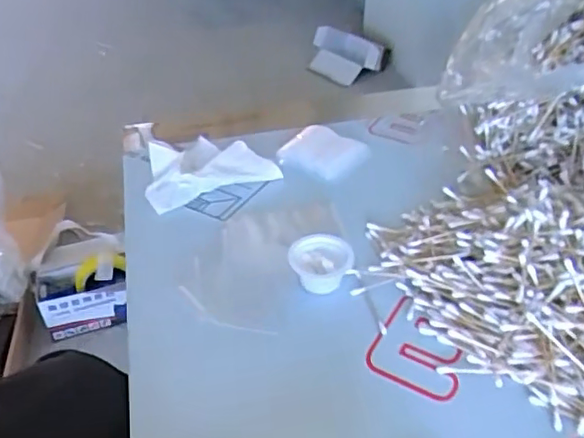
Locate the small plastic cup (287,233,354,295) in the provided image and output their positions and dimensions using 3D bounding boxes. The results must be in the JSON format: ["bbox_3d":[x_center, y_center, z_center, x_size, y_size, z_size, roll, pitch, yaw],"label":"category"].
[{"bbox_3d":[0.025,0.038,0.499,0.052,0.025,0.047,7,40,11],"label":"small plastic cup"}]

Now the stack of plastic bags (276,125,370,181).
[{"bbox_3d":[0.035,-0.077,0.659,0.080,0.014,0.086,22,44,27],"label":"stack of plastic bags"}]

